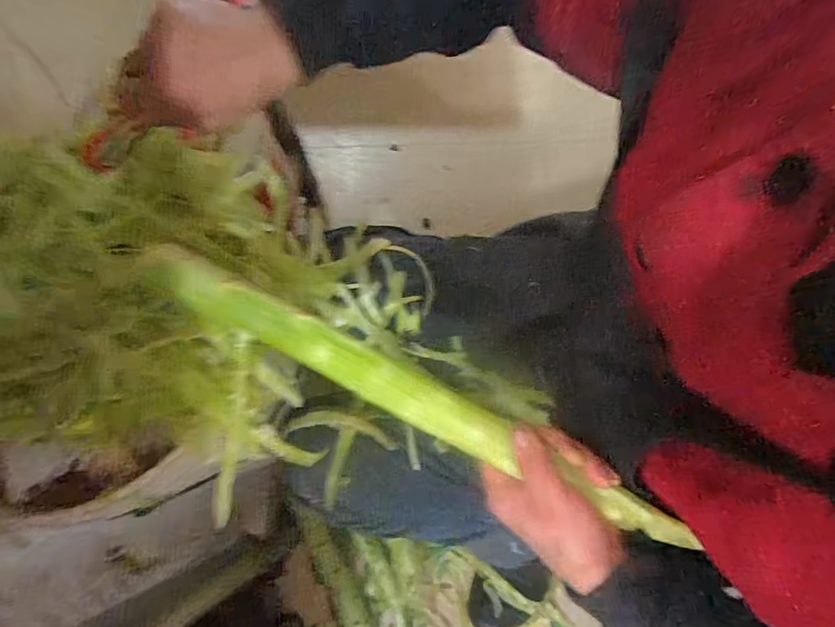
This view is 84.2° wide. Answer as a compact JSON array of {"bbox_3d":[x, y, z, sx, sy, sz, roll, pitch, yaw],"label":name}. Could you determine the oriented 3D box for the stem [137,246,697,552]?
[{"bbox_3d":[-0.003,0.061,0.333,0.411,0.032,0.035,28,76,-2],"label":"stem"}]

